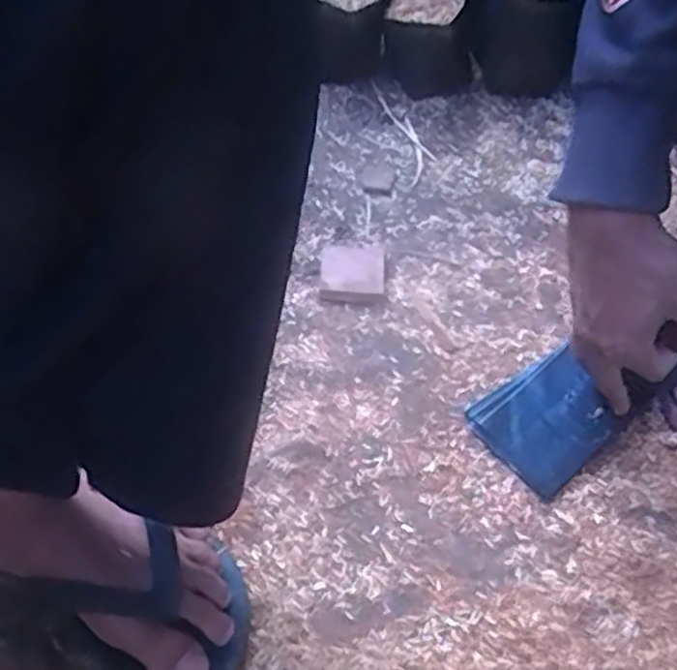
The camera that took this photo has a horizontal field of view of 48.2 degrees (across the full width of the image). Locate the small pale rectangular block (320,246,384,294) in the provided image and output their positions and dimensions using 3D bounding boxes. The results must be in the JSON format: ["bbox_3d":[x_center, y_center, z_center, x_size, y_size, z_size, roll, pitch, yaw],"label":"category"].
[{"bbox_3d":[0.012,-0.060,0.689,0.056,0.017,0.063,1,50,1],"label":"small pale rectangular block"}]

